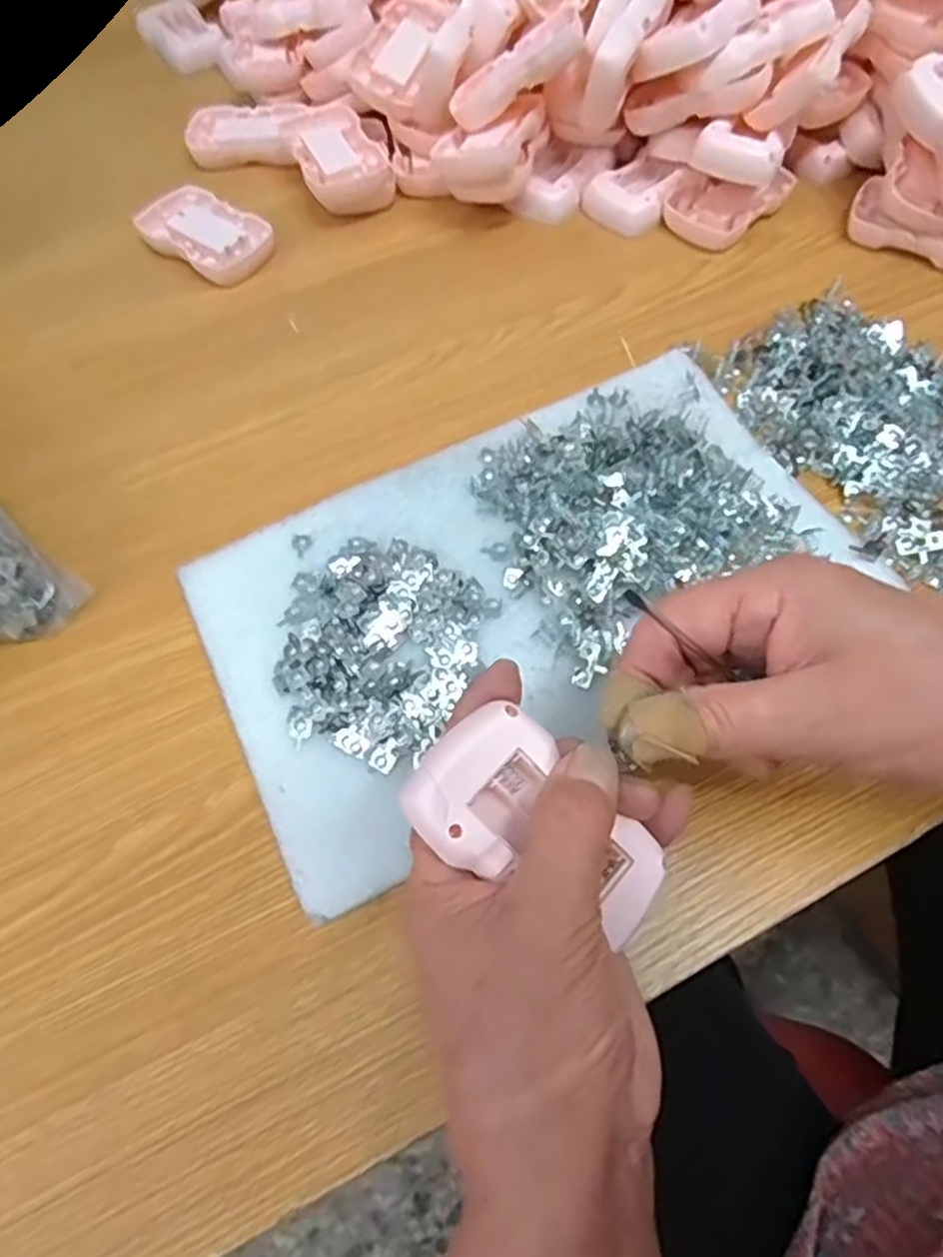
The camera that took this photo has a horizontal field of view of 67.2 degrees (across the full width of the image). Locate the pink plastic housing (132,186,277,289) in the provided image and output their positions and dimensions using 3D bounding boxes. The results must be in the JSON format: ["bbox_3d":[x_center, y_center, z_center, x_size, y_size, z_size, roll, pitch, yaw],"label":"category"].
[{"bbox_3d":[-0.175,-0.260,0.467,0.089,0.013,0.054,34,69,14],"label":"pink plastic housing"}]

